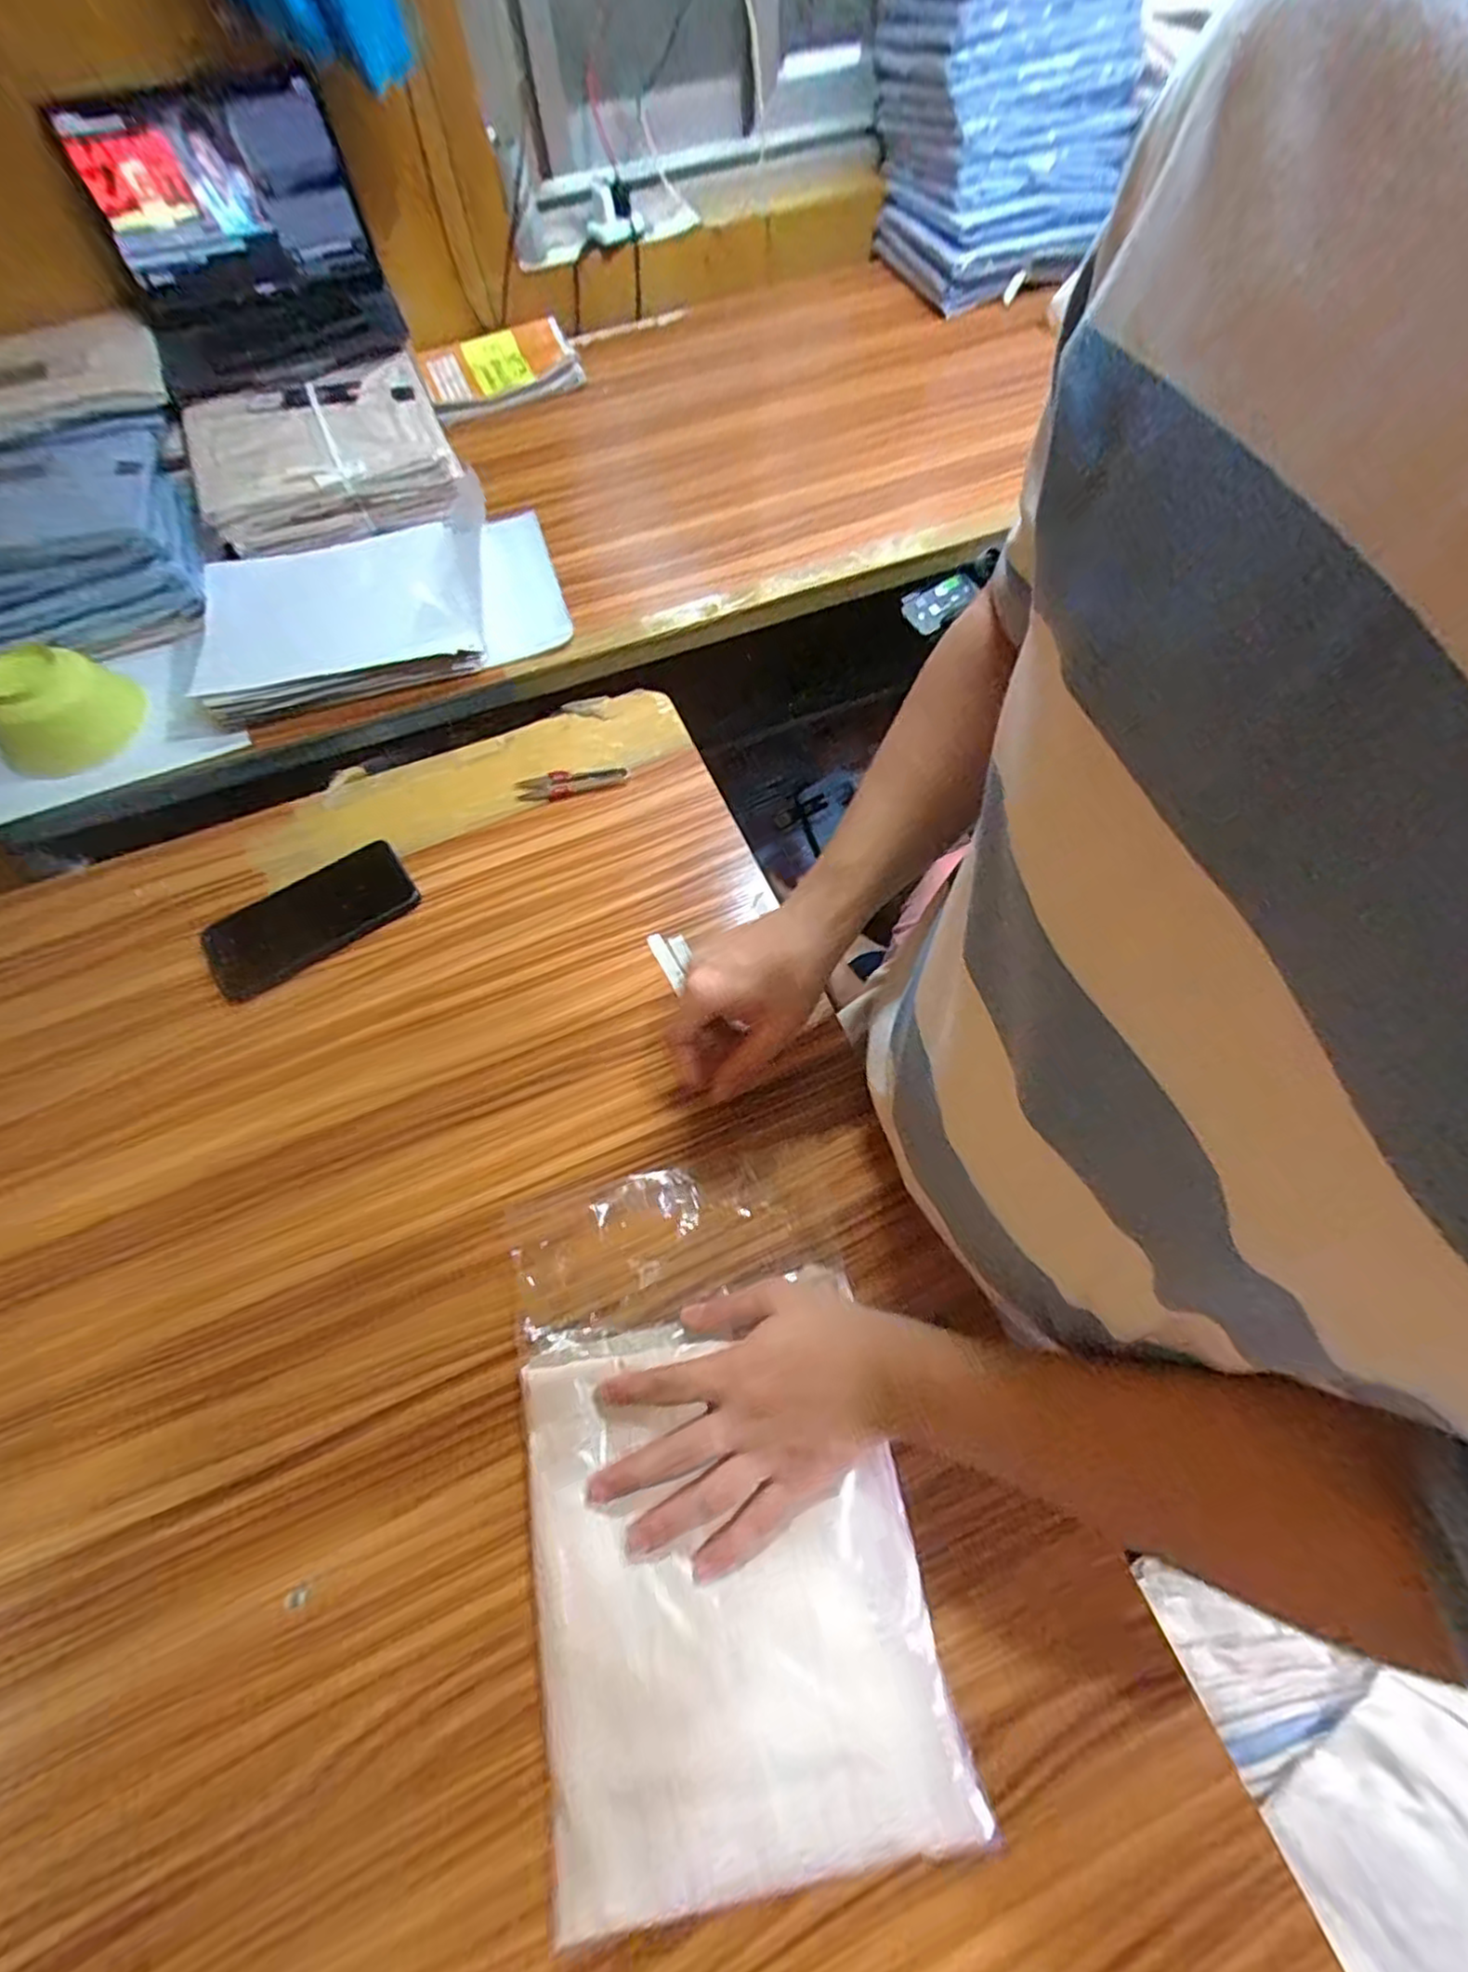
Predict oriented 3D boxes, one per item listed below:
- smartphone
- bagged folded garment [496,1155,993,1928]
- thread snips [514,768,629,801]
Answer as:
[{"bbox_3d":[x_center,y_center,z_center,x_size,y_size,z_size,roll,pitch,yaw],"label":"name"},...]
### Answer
[{"bbox_3d":[-0.354,-0.059,0.593,0.163,0.011,0.077,-33,79,-15],"label":"smartphone"},{"bbox_3d":[-0.017,0.277,0.414,0.206,0.039,0.343,-12,65,-4],"label":"bagged folded garment"},{"bbox_3d":[-0.150,-0.188,0.659,0.099,0.007,0.028,-8,65,-2],"label":"thread snips"}]

